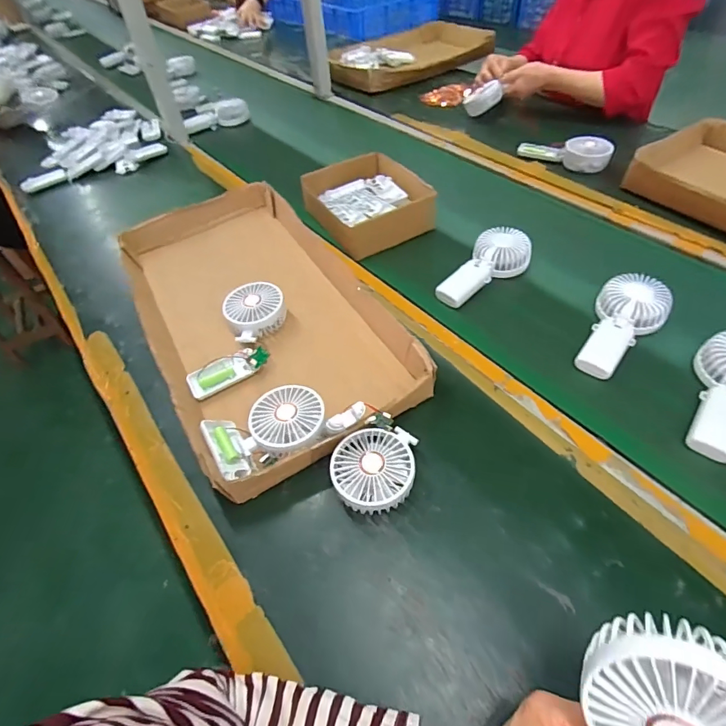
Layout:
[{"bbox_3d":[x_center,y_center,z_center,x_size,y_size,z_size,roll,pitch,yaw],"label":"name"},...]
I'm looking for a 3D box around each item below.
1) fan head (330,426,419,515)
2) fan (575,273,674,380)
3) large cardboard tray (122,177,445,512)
[{"bbox_3d":[0.015,0.113,0.466,0.092,0.038,0.085,-3,50,3],"label":"fan head"},{"bbox_3d":[0.342,-0.044,0.579,0.088,0.057,0.168,24,56,24],"label":"fan"},{"bbox_3d":[-0.159,-0.094,0.664,0.290,0.060,0.568,-27,52,-17],"label":"large cardboard tray"}]

